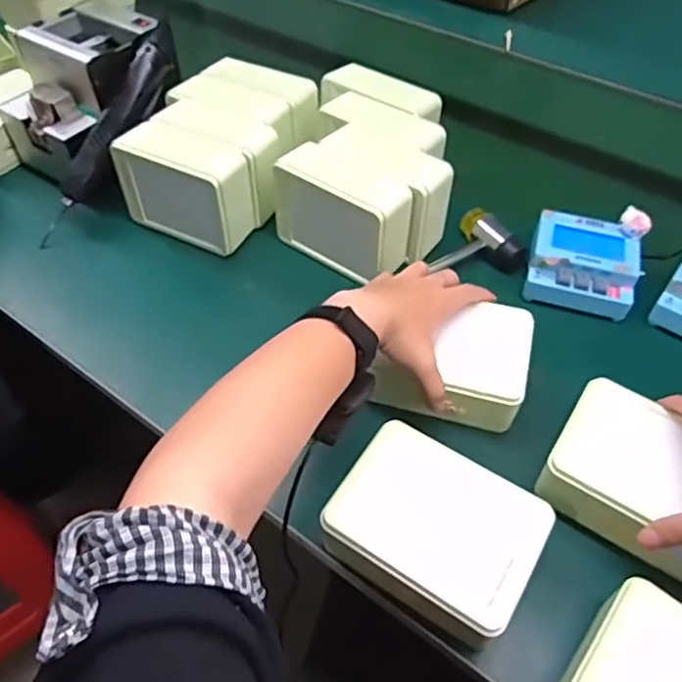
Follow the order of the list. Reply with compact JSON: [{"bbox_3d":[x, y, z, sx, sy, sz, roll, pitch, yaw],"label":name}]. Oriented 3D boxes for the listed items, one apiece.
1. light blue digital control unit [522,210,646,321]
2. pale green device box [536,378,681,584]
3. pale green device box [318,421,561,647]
[{"bbox_3d":[0.248,-0.077,0.610,0.102,0.051,0.099,15,52,12],"label":"light blue digital control unit"},{"bbox_3d":[0.236,0.106,0.454,0.136,0.052,0.100,29,56,21],"label":"pale green device box"},{"bbox_3d":[0.064,0.143,0.431,0.138,0.055,0.112,28,56,21],"label":"pale green device box"}]

